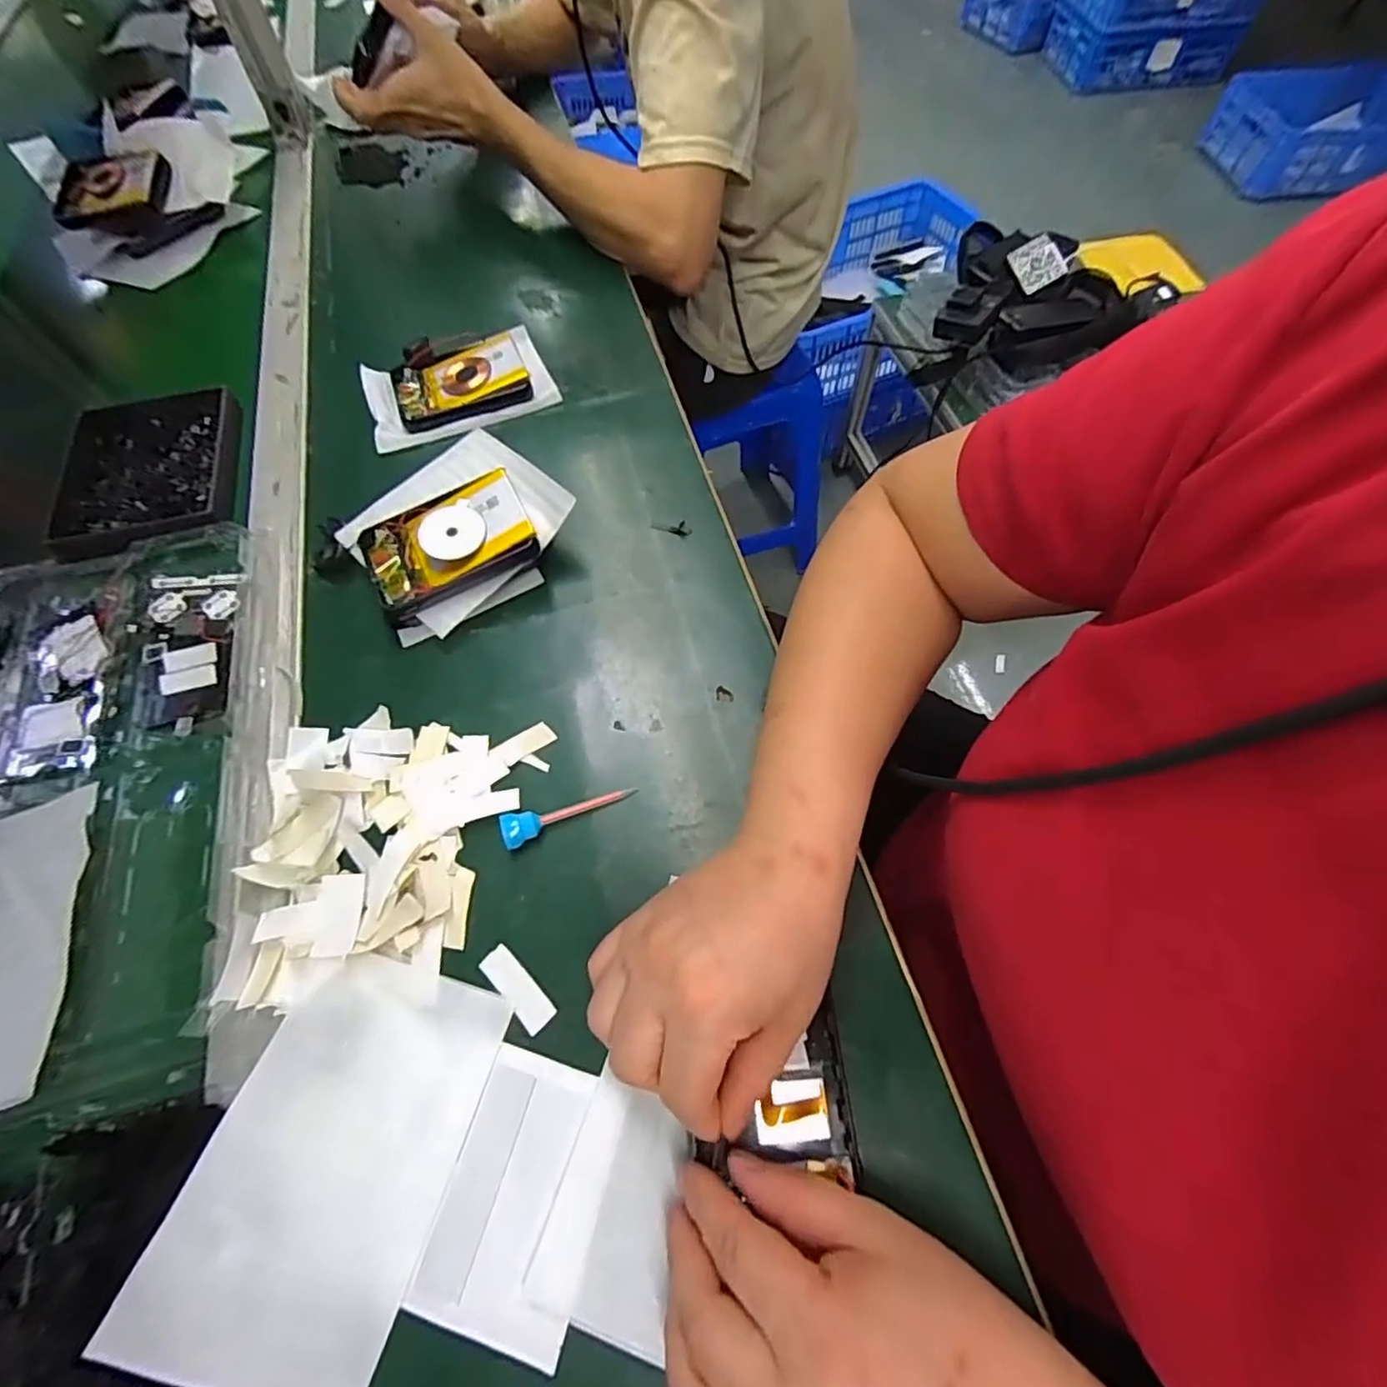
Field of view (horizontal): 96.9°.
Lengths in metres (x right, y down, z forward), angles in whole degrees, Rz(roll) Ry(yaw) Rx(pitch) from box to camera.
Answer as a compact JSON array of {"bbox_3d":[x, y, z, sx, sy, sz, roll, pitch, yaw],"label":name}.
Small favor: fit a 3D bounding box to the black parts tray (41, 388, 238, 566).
[{"bbox_3d":[-0.415,-0.177,0.467,0.122,0.015,0.173,-16,64,-10],"label":"black parts tray"}]

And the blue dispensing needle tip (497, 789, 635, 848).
[{"bbox_3d":[-0.070,0.064,0.344,0.075,0.010,0.018,-21,64,-12],"label":"blue dispensing needle tip"}]

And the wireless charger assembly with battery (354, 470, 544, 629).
[{"bbox_3d":[-0.161,-0.098,0.403,0.109,0.021,0.070,-31,72,-1],"label":"wireless charger assembly with battery"}]

